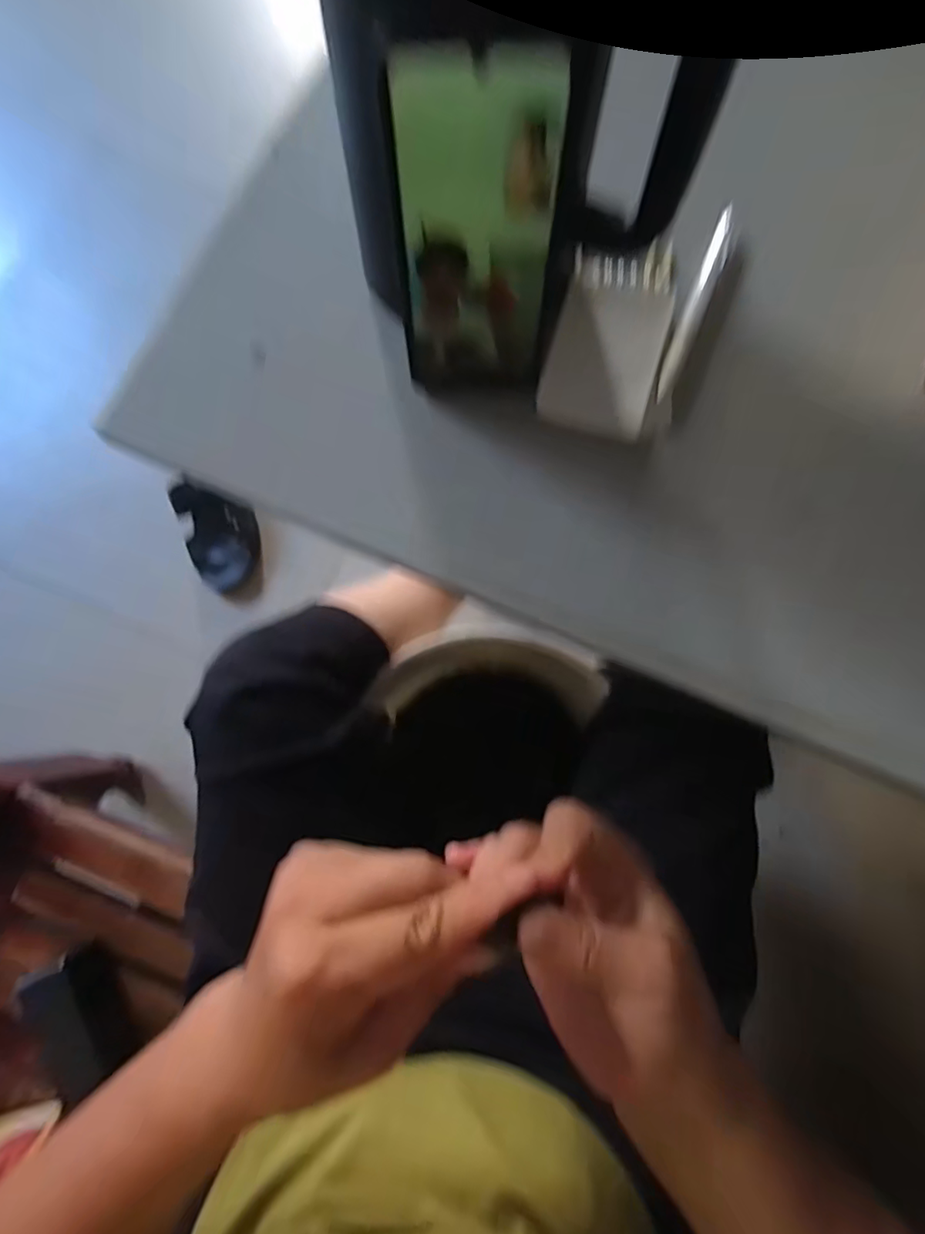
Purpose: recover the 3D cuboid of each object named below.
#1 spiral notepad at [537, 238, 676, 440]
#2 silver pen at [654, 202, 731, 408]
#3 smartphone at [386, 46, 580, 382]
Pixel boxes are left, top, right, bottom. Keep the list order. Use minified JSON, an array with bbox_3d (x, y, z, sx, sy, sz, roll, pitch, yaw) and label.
[{"bbox_3d":[0.095,-0.181,0.358,0.067,0.012,0.135,15,79,4],"label":"spiral notepad"},{"bbox_3d":[0.152,-0.202,0.363,0.014,0.012,0.139,21,80,5],"label":"silver pen"},{"bbox_3d":[0.007,-0.178,0.279,0.073,0.156,0.010,1,67,-1],"label":"smartphone"}]

